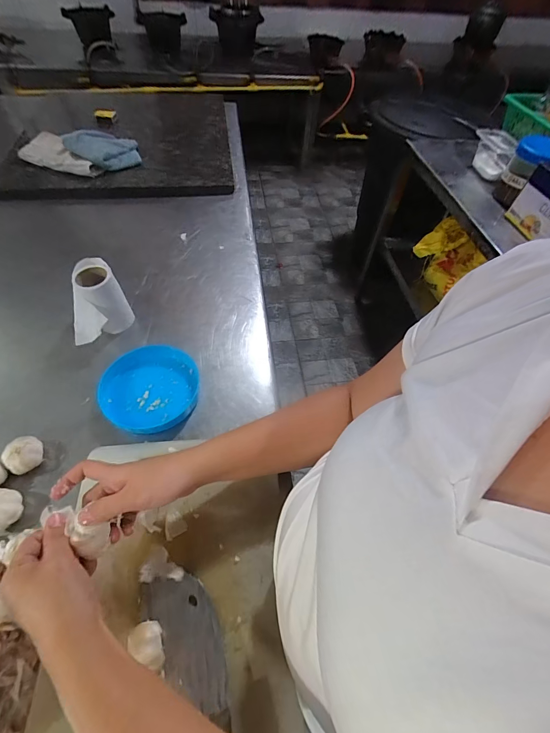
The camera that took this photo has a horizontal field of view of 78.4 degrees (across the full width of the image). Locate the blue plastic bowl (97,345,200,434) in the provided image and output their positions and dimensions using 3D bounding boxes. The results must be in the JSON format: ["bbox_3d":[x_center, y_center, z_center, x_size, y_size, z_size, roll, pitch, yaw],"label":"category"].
[{"bbox_3d":[-0.186,0.033,0.503,0.136,0.032,0.139,0,54,0],"label":"blue plastic bowl"}]

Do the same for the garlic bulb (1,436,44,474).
[{"bbox_3d":[-0.321,0.116,0.436,0.035,0.041,0.044,24,56,13],"label":"garlic bulb"}]

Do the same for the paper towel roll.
[{"bbox_3d":[-0.289,-0.102,0.549,0.068,0.101,0.092,19,55,10],"label":"paper towel roll"}]

